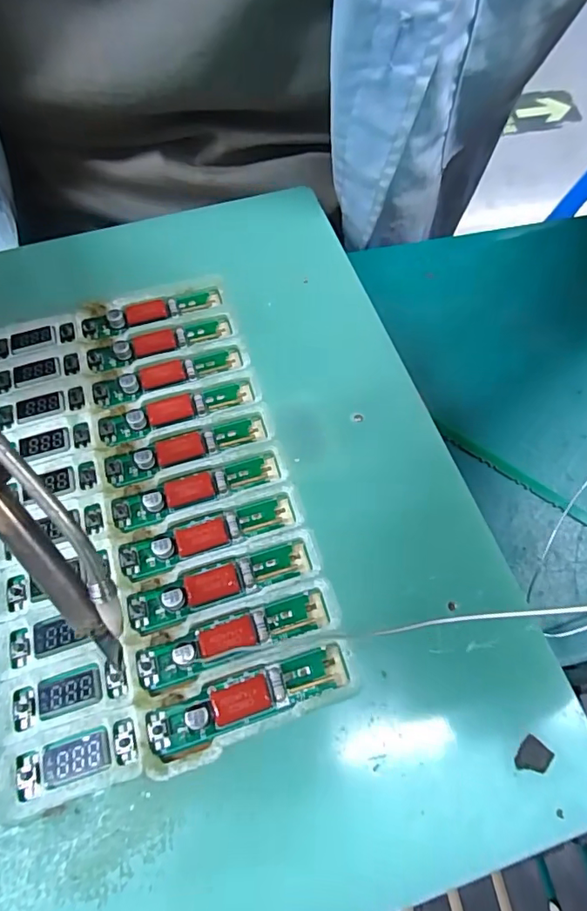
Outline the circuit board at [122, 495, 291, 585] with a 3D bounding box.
[{"bbox_3d":[-0.028,0.026,0.164,0.057,0.008,0.012,-19,71,-7],"label":"circuit board"}]

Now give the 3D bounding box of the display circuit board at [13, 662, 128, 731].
[{"bbox_3d":[-0.064,0.067,0.142,0.032,0.004,0.011,-17,71,-7],"label":"display circuit board"}]

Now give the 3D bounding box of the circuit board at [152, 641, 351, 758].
[{"bbox_3d":[-0.012,0.069,0.143,0.057,0.006,0.012,-18,71,-7],"label":"circuit board"}]

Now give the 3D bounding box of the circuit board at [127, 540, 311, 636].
[{"bbox_3d":[-0.022,0.039,0.156,0.056,0.010,0.012,-20,71,-8],"label":"circuit board"}]

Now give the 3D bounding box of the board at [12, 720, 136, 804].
[{"bbox_3d":[-0.059,0.081,0.135,0.032,0.005,0.011,-17,71,-7],"label":"board"}]

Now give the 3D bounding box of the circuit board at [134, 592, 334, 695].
[{"bbox_3d":[-0.018,0.055,0.150,0.057,0.007,0.012,-18,71,-7],"label":"circuit board"}]

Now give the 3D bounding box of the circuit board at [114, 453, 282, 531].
[{"bbox_3d":[-0.033,0.011,0.171,0.057,0.009,0.012,-22,72,-8],"label":"circuit board"}]

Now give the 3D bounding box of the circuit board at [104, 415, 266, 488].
[{"bbox_3d":[-0.038,-0.003,0.179,0.057,0.009,0.012,-20,71,-8],"label":"circuit board"}]

